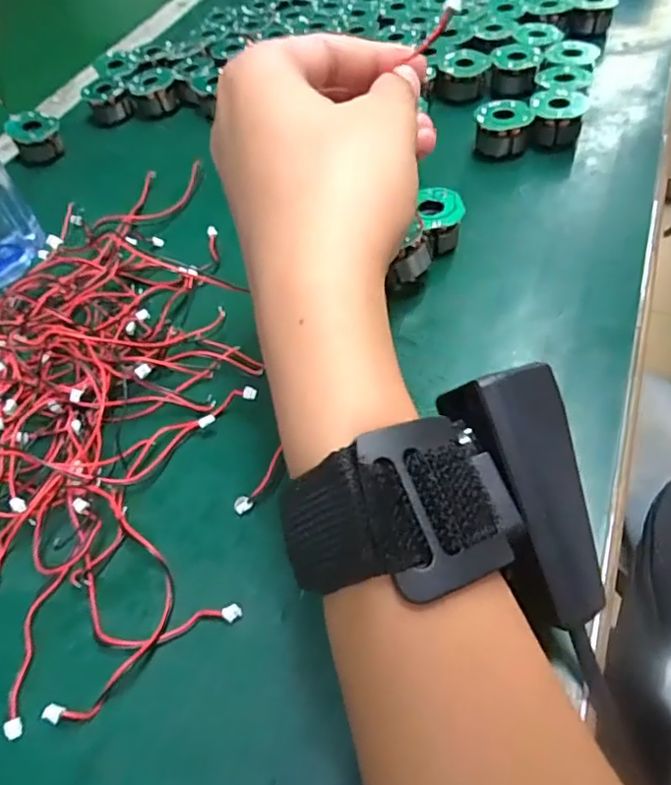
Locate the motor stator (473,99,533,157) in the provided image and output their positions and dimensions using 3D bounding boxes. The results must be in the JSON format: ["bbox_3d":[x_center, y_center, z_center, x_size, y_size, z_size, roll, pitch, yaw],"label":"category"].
[{"bbox_3d":[0.094,-0.149,0.337,0.027,0.024,0.025,-14,53,-3],"label":"motor stator"}]

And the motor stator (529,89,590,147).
[{"bbox_3d":[0.127,-0.156,0.339,0.030,0.021,0.030,8,55,14],"label":"motor stator"}]

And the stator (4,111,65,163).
[{"bbox_3d":[-0.195,-0.166,0.389,0.030,0.027,0.027,-27,54,-13],"label":"stator"}]

